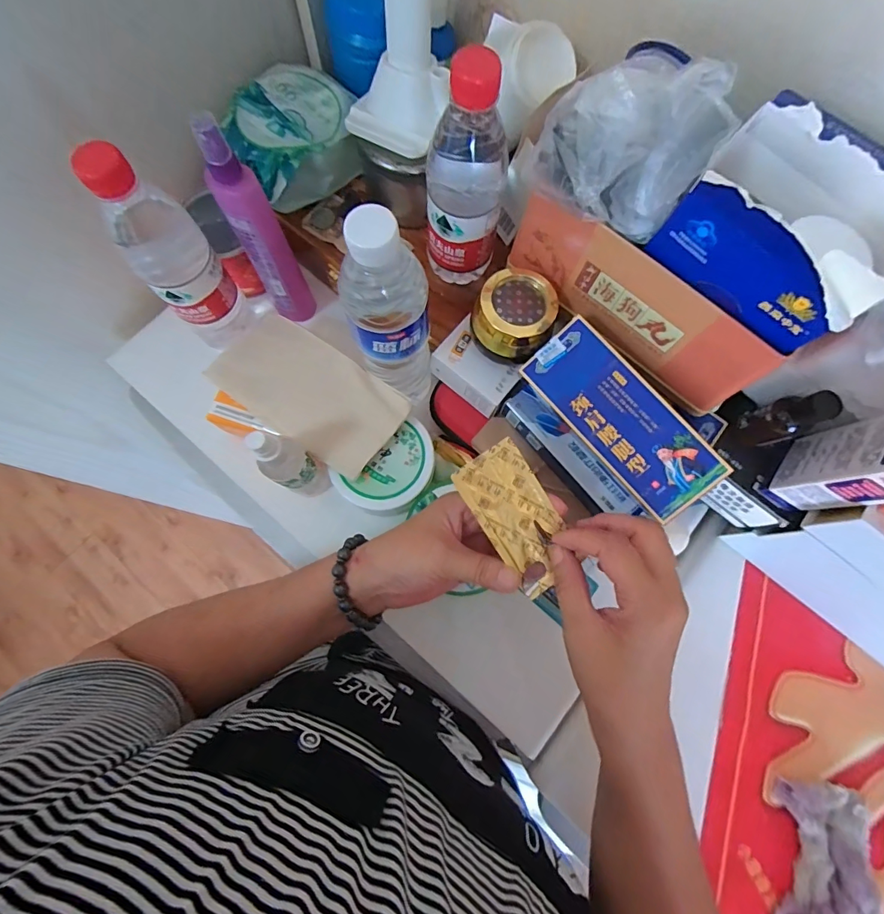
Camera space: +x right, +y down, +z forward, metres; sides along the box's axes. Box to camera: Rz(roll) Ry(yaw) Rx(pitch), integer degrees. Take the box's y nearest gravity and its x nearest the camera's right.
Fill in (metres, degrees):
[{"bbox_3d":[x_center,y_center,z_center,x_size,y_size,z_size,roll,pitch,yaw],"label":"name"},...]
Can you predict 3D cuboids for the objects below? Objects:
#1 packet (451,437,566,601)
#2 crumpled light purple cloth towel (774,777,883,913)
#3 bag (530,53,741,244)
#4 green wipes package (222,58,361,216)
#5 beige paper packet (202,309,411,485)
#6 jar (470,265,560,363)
[{"bbox_3d":[0.053,0.040,0.296,0.050,0.004,0.098,-34,95,-11],"label":"packet"},{"bbox_3d":[0.317,0.347,0.353,0.073,0.029,0.135,12,75,2],"label":"crumpled light purple cloth towel"},{"bbox_3d":[0.104,-0.176,0.250,0.096,0.073,0.059,2,75,0],"label":"bag"},{"bbox_3d":[-0.144,-0.308,0.418,0.128,0.051,0.110,-28,77,-8],"label":"green wipes package"},{"bbox_3d":[-0.121,-0.062,0.392,0.175,0.018,0.087,35,77,8],"label":"beige paper packet"},{"bbox_3d":[0.058,-0.116,0.355,0.063,0.059,0.067,26,76,6],"label":"jar"}]

